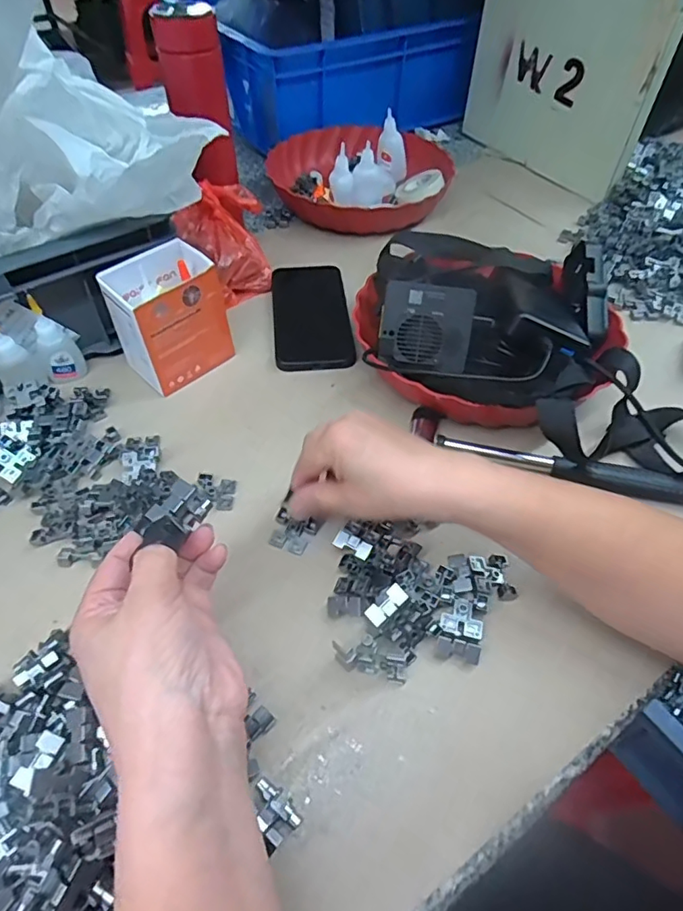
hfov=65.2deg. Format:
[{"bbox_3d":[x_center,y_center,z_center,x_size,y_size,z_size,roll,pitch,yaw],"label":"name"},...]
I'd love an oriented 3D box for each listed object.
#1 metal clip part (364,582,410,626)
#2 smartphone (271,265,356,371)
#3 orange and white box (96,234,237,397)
[{"bbox_3d":[0.029,0.095,0.338,0.029,0.006,0.013,-43,59,4],"label":"metal clip part"},{"bbox_3d":[-0.034,-0.150,0.570,0.078,0.013,0.168,-4,51,-5],"label":"smartphone"},{"bbox_3d":[-0.159,-0.126,0.491,0.093,0.097,0.077,-37,61,-27],"label":"orange and white box"}]

